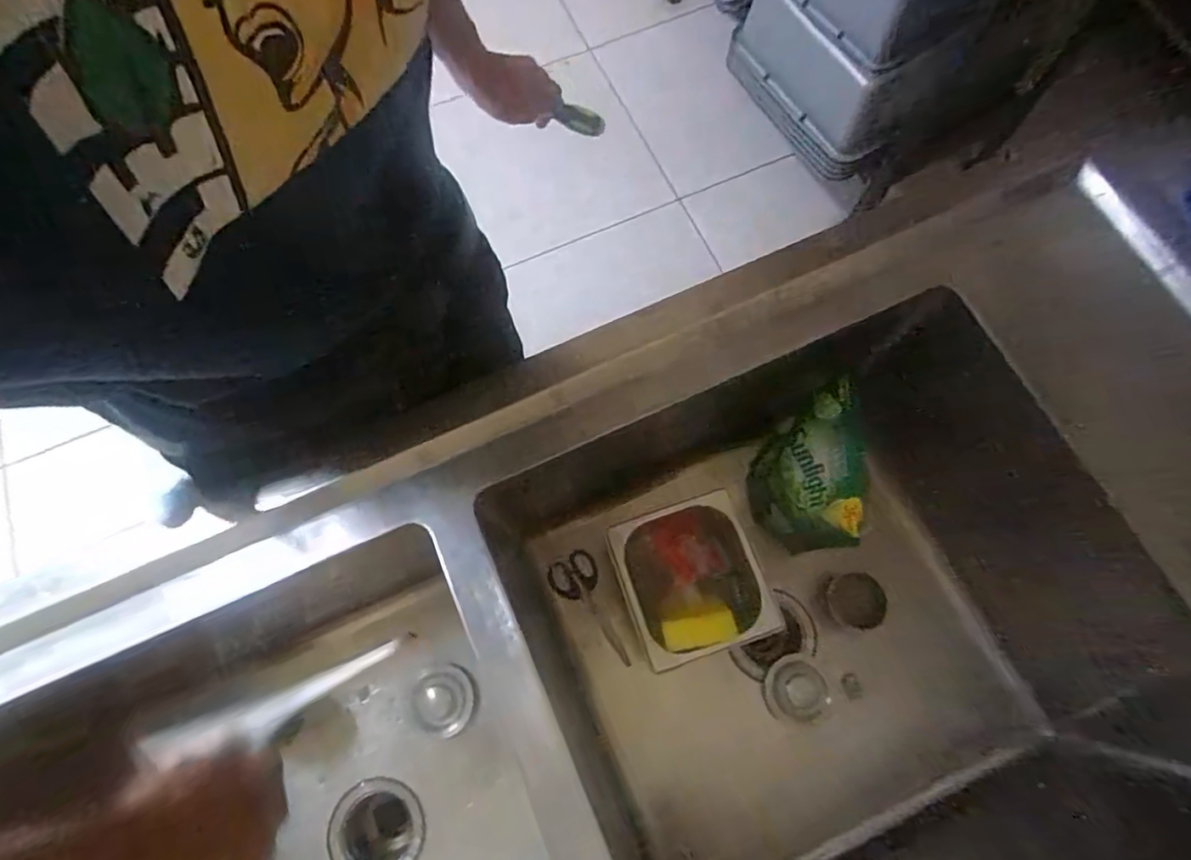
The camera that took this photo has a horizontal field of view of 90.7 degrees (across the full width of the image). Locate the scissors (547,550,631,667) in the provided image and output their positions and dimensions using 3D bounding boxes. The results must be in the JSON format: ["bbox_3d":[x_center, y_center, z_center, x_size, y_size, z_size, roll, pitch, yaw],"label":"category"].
[{"bbox_3d":[-0.004,0.241,0.778,0.065,0.012,0.158,-31,80,2],"label":"scissors"}]

